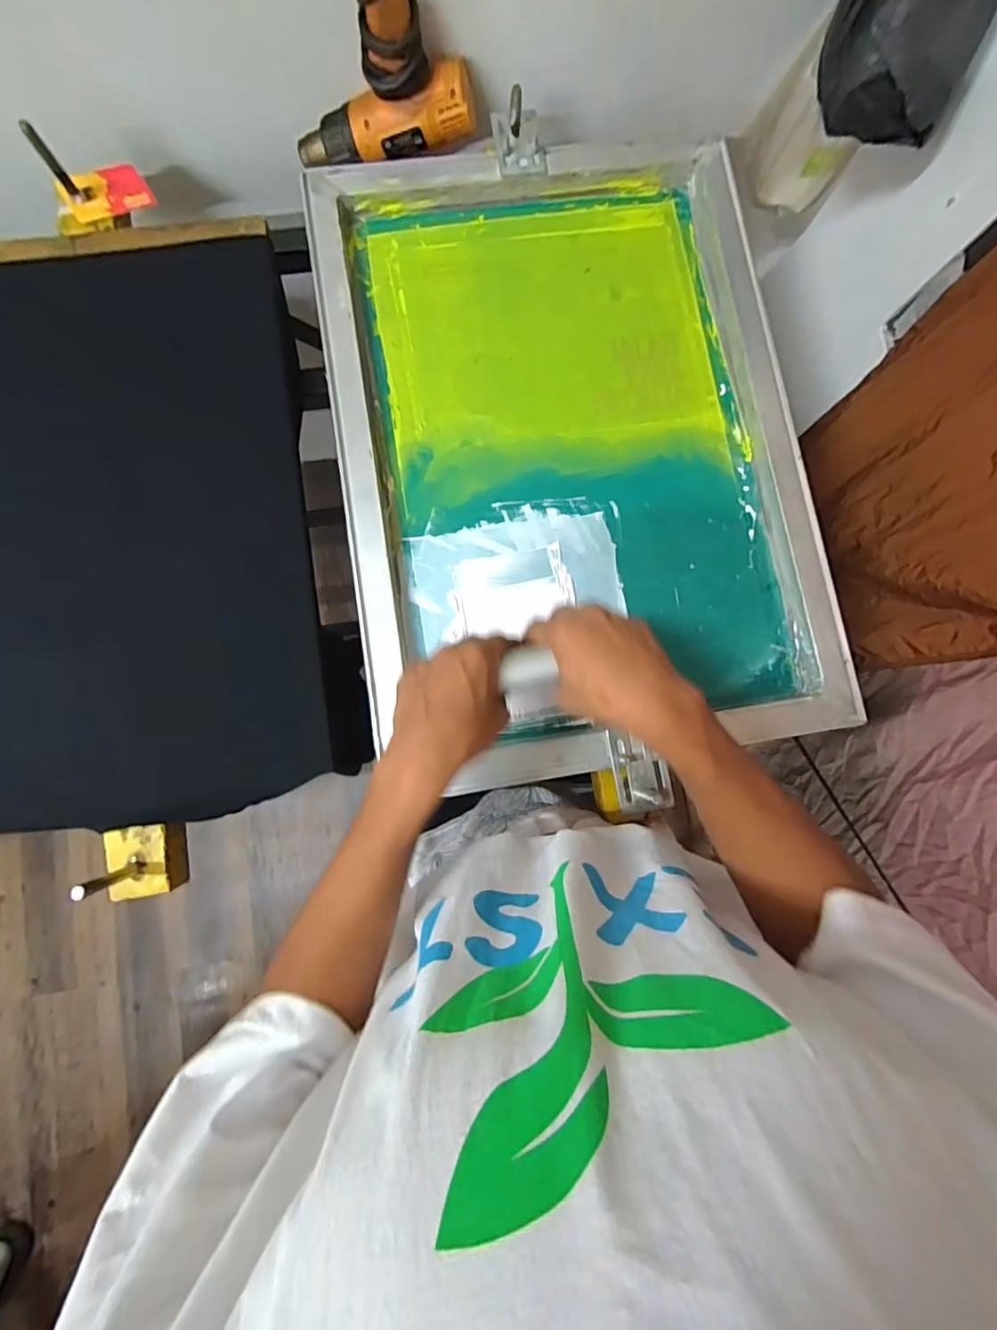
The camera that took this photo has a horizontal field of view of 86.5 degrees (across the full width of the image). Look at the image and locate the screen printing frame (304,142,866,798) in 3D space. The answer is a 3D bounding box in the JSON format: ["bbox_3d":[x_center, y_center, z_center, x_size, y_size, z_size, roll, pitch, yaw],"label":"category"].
[{"bbox_3d":[0.076,-0.228,0.551,0.466,0.047,0.648,-9,85,-4],"label":"screen printing frame"}]

